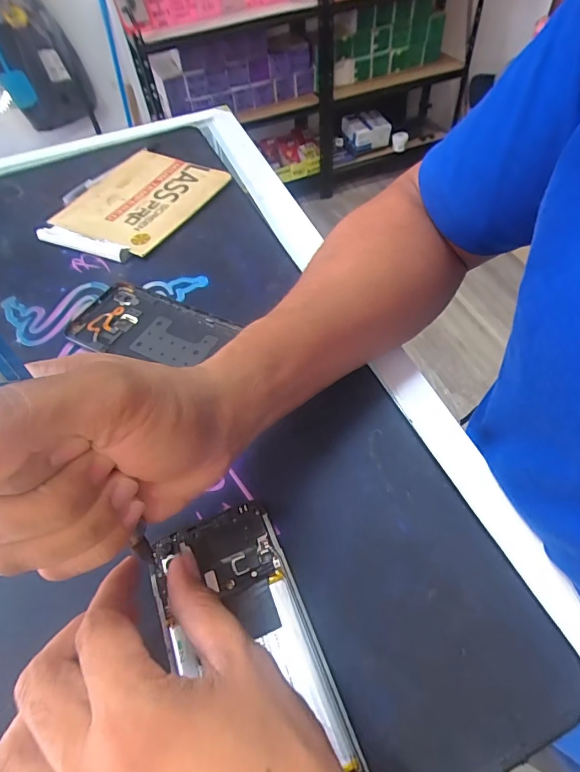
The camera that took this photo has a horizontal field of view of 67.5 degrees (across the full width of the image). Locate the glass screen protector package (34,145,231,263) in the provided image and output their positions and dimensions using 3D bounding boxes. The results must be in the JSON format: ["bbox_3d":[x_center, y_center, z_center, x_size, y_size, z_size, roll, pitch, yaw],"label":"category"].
[{"bbox_3d":[-0.173,-0.207,0.479,0.151,0.009,0.177,20,58,18],"label":"glass screen protector package"}]

